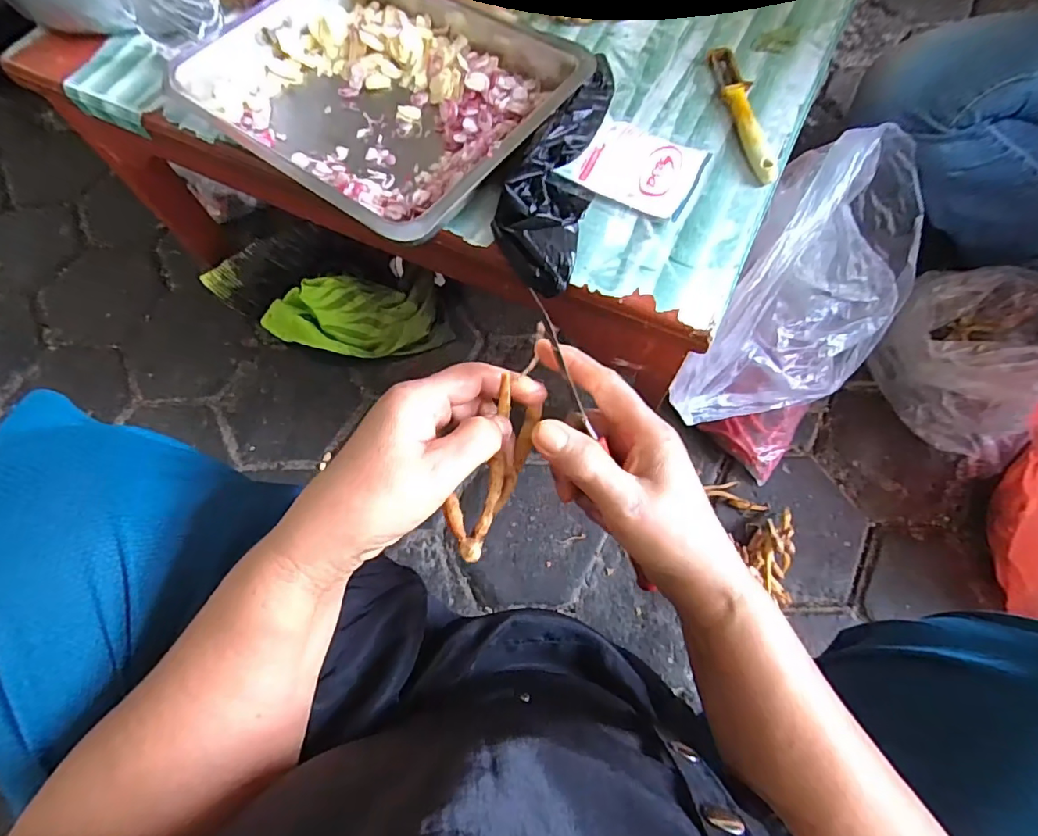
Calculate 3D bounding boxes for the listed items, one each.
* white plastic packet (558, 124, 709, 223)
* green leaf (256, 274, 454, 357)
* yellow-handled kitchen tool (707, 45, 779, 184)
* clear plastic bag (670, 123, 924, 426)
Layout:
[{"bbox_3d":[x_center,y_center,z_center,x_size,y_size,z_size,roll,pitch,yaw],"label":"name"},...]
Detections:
[{"bbox_3d":[0.108,-0.231,0.471,0.111,0.020,0.082,25,72,10],"label":"white plastic packet"},{"bbox_3d":[-0.247,-0.154,0.790,0.278,0.081,0.112,3,70,2],"label":"green leaf"},{"bbox_3d":[0.213,-0.291,0.489,0.024,0.015,0.173,-6,69,-2],"label":"yellow-handled kitchen tool"},{"bbox_3d":[0.333,-0.132,0.568,0.196,0.222,0.293,27,72,13],"label":"clear plastic bag"}]

